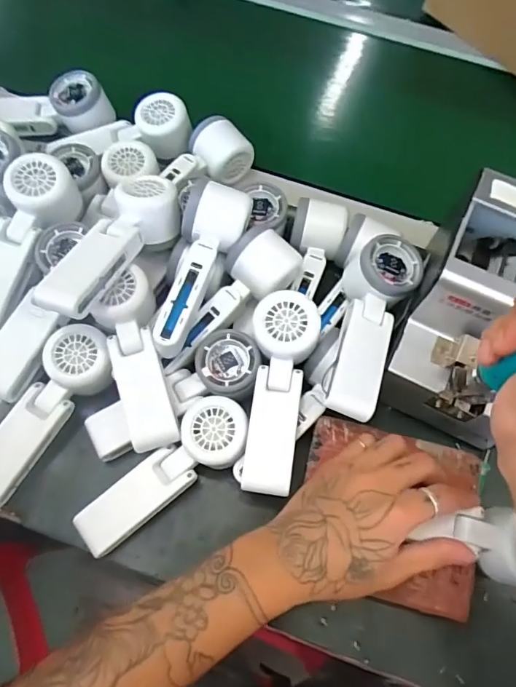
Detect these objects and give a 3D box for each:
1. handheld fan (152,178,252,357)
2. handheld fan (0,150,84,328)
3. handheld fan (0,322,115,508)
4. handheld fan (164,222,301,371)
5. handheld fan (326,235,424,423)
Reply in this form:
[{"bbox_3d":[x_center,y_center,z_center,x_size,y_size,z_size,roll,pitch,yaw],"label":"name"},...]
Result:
[{"bbox_3d":[-0.052,-0.063,0.413,0.054,0.059,0.152,16,67,5],"label":"handheld fan"},{"bbox_3d":[-0.219,-0.091,0.434,0.061,0.046,0.168,23,84,8],"label":"handheld fan"},{"bbox_3d":[-0.186,0.062,0.410,0.057,0.032,0.166,33,84,11],"label":"handheld fan"},{"bbox_3d":[-0.028,-0.036,0.436,0.055,0.051,0.157,41,90,14],"label":"handheld fan"},{"bbox_3d":[0.094,-0.016,0.416,0.060,0.056,0.168,22,68,7],"label":"handheld fan"}]

